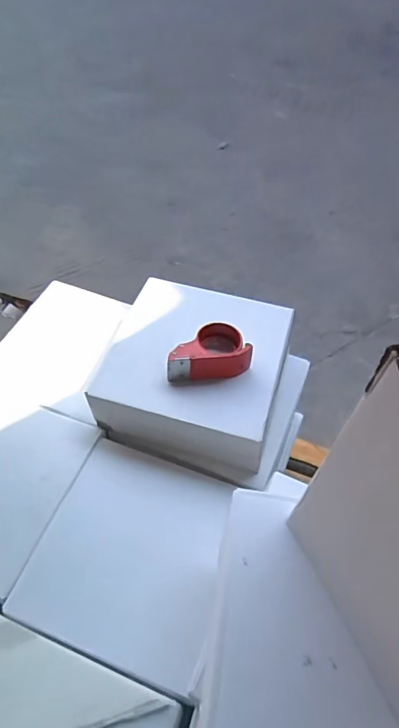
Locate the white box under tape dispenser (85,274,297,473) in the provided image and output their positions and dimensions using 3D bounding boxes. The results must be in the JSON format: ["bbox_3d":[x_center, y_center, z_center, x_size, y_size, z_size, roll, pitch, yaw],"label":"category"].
[{"bbox_3d":[-0.005,-0.002,0.872,0.317,0.117,0.319,13,54,11],"label":"white box under tape dispenser"}]

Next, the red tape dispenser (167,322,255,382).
[{"bbox_3d":[0.013,-0.023,0.802,0.141,0.060,0.082,-8,53,-5],"label":"red tape dispenser"}]

